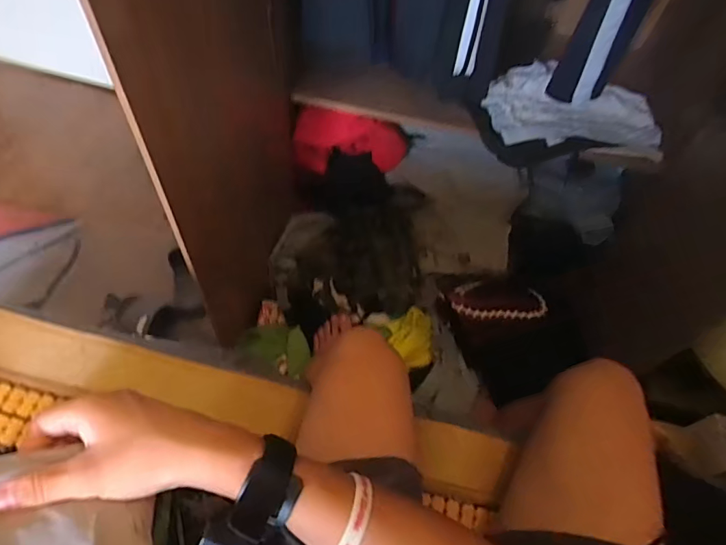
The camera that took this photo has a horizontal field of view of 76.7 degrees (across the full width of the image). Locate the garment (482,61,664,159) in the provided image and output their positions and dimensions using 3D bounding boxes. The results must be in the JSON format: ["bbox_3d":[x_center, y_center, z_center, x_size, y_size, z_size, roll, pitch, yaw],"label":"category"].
[{"bbox_3d":[0.451,-0.351,1.002,0.366,0.066,0.209,3,55,-3],"label":"garment"}]

